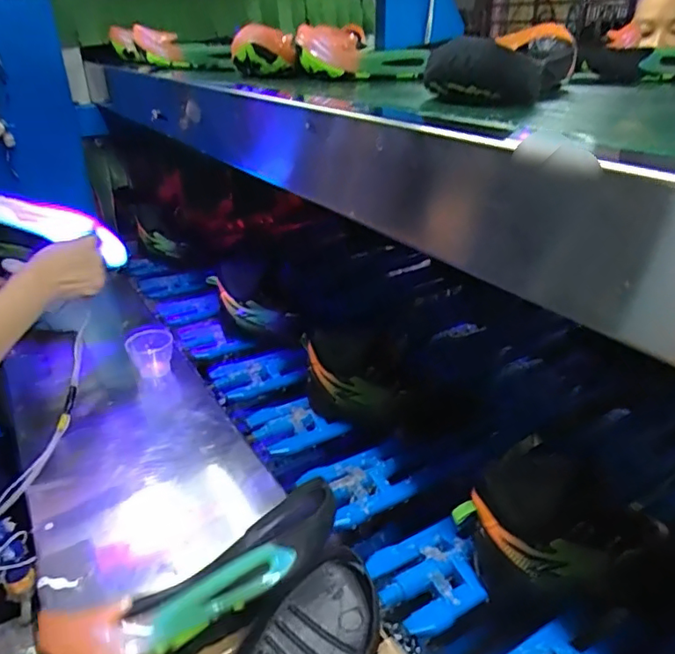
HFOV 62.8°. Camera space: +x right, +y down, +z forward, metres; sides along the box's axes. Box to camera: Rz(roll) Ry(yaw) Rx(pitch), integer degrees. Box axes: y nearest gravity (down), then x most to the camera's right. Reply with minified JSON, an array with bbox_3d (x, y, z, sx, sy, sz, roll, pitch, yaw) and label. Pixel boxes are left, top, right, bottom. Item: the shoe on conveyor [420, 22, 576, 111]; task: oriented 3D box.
[{"bbox_3d":[0.167,-0.254,0.529,0.097,0.067,0.267,10,29,23],"label":"shoe on conveyor"}]

